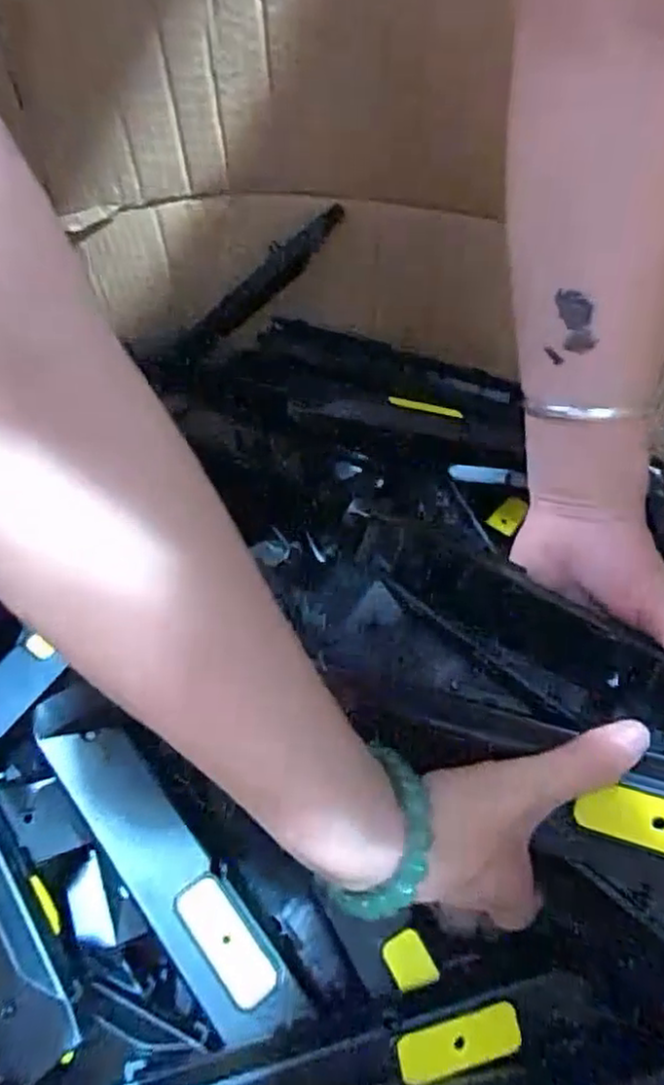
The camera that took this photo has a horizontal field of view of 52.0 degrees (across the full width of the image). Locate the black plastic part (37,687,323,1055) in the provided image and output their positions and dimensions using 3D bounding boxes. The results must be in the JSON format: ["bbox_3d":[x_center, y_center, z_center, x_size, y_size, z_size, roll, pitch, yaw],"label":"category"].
[{"bbox_3d":[-0.099,0.170,0.378,0.046,0.028,0.219,-30,67,-27],"label":"black plastic part"}]

